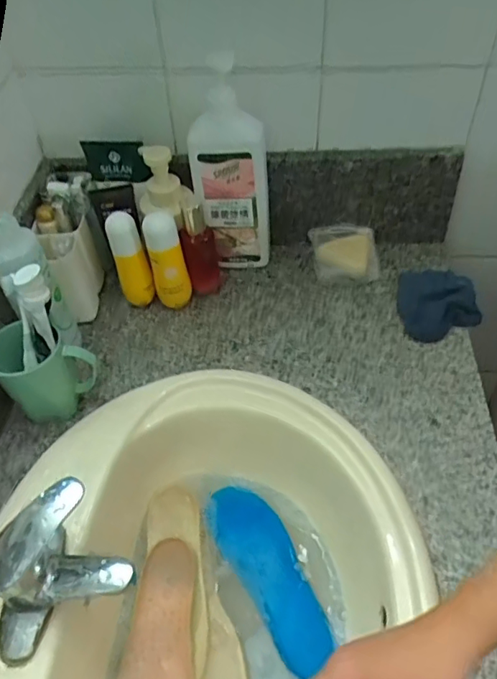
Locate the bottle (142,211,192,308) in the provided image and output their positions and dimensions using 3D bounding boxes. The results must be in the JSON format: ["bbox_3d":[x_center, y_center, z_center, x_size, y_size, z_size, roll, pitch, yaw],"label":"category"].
[{"bbox_3d":[-0.110,-0.102,0.746,0.048,0.150,0.041,-12,49,-7],"label":"bottle"}]

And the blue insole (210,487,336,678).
[{"bbox_3d":[0.024,0.263,0.628,0.075,0.014,0.215,-25,52,-18],"label":"blue insole"}]

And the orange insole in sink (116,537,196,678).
[{"bbox_3d":[-0.093,0.329,0.567,0.078,0.014,0.225,5,50,8],"label":"orange insole in sink"}]

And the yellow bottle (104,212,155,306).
[{"bbox_3d":[-0.161,-0.103,0.747,0.041,0.151,0.036,-16,49,-10],"label":"yellow bottle"}]

